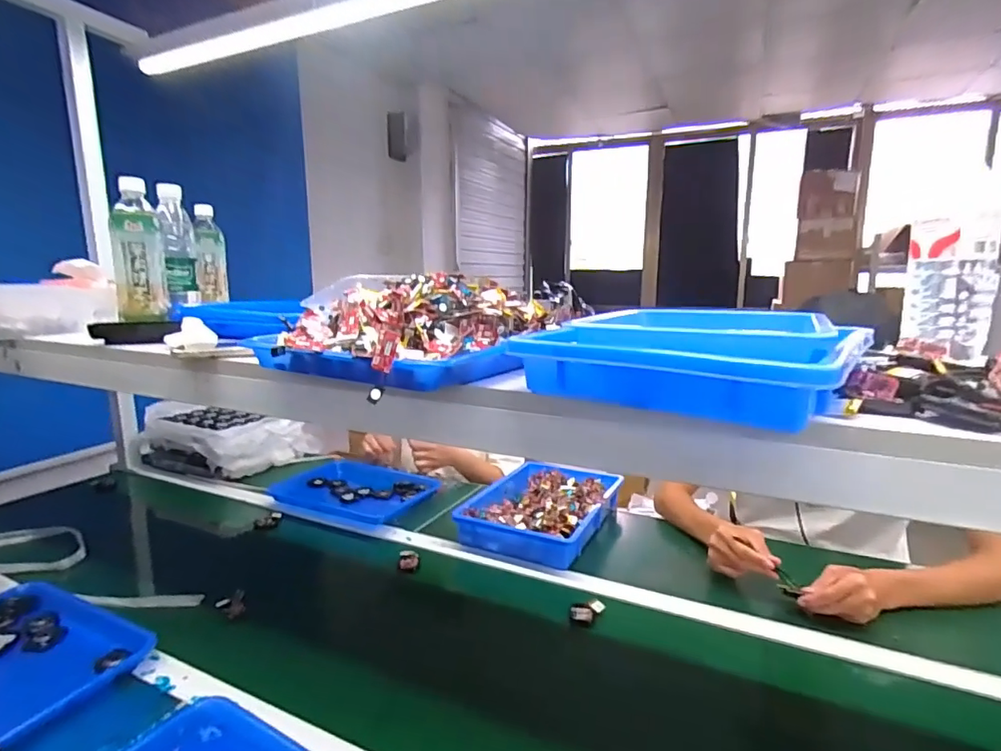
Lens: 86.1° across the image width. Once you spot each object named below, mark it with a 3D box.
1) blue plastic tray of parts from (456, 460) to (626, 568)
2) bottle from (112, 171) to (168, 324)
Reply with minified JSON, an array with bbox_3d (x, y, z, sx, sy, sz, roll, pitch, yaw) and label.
[{"bbox_3d":[0.090,0.276,1.140,0.260,0.060,0.367,6,13,29],"label":"blue plastic tray of parts"},{"bbox_3d":[-0.523,-0.177,0.772,0.061,0.187,0.060,-6,13,-29],"label":"bottle"}]

